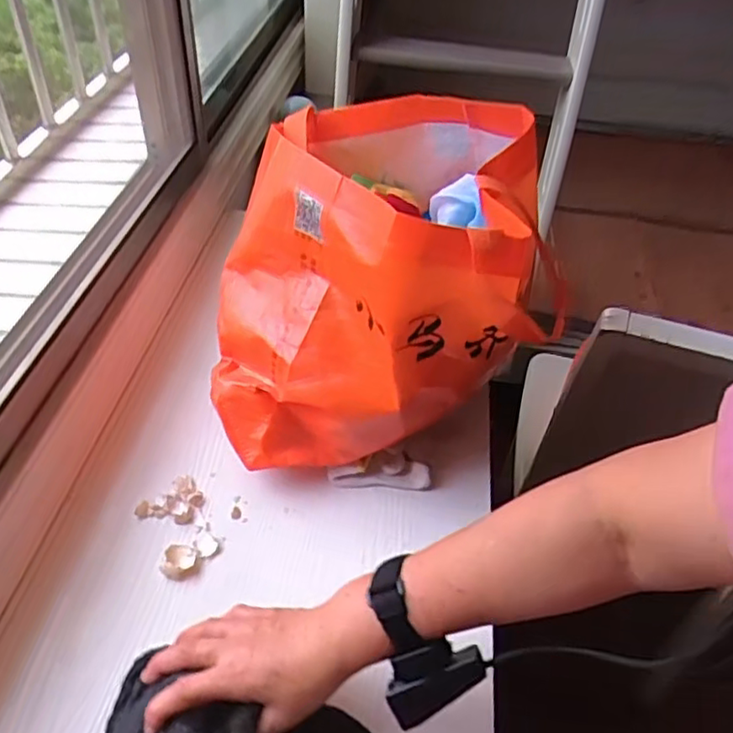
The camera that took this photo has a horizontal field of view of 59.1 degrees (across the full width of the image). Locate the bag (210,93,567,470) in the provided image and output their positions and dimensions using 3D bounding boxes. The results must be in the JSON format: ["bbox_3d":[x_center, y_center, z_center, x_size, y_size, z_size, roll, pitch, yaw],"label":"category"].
[{"bbox_3d":[0.012,-0.111,0.663,0.302,0.250,0.339,4,44,-1],"label":"bag"}]

